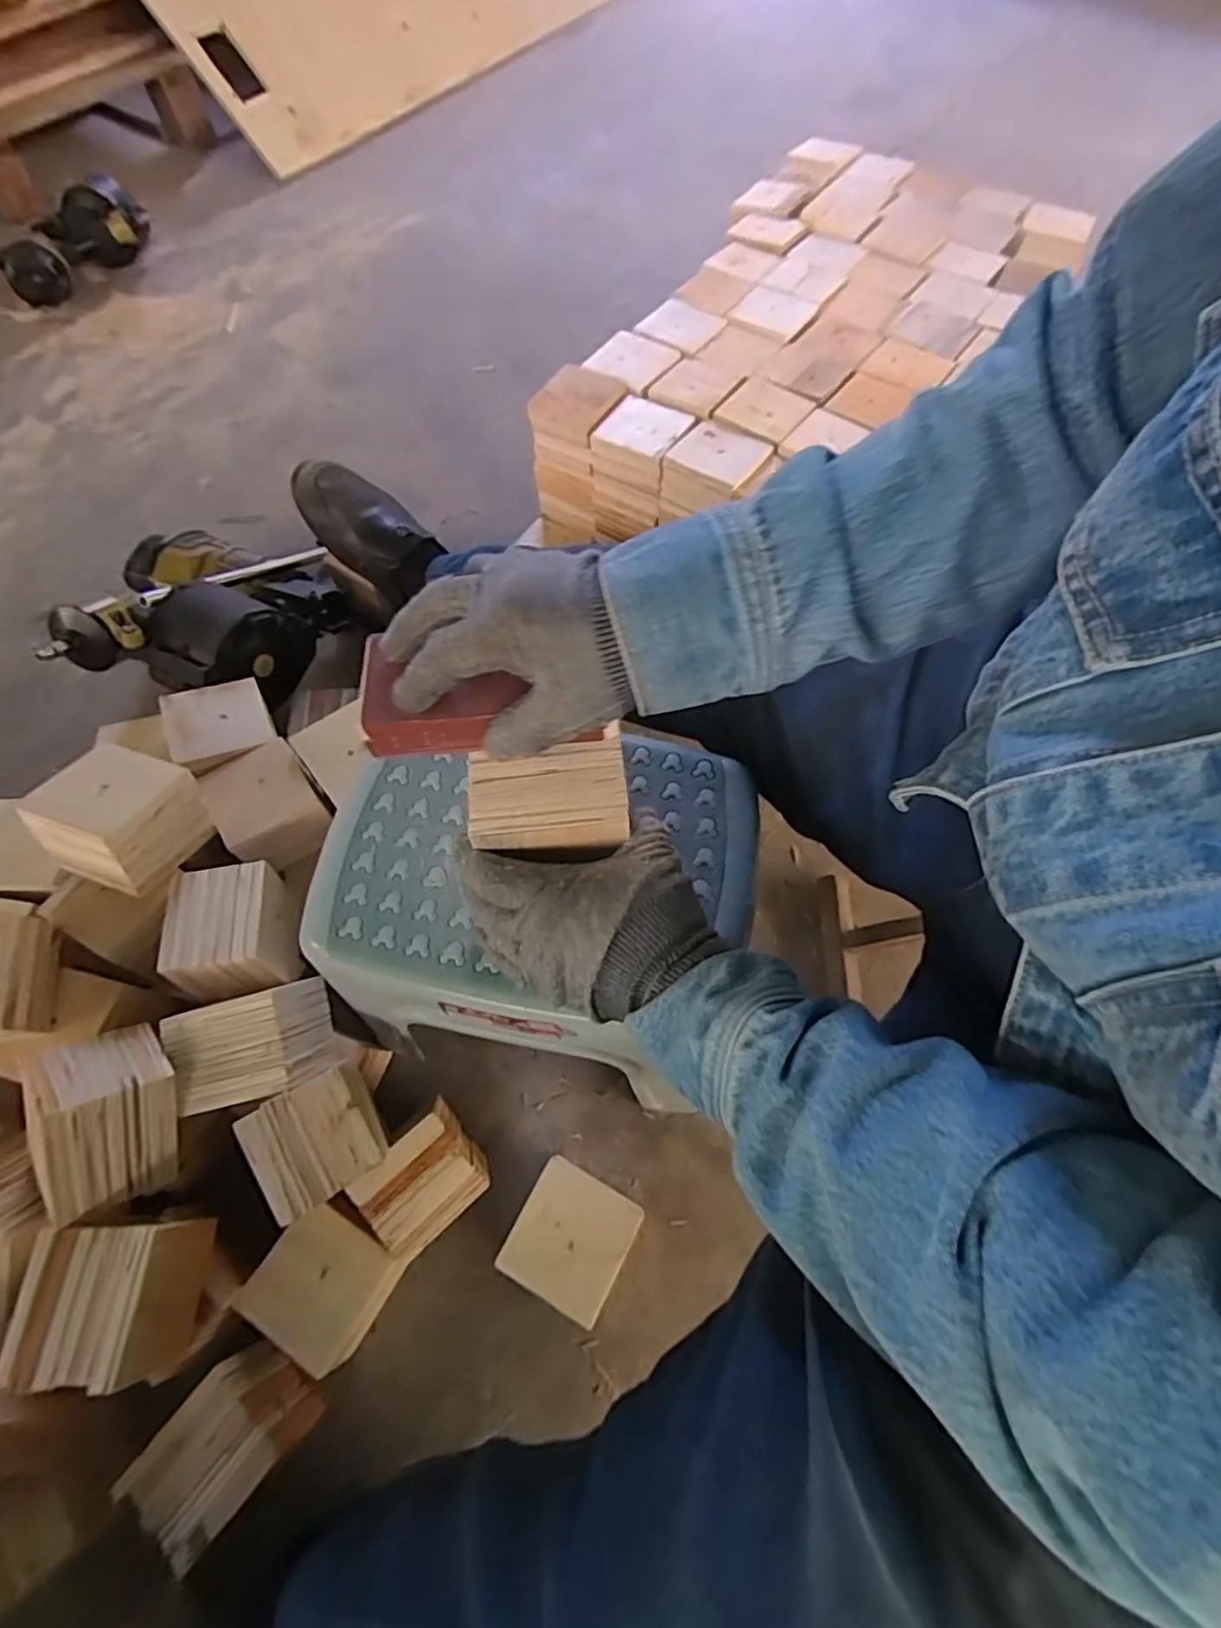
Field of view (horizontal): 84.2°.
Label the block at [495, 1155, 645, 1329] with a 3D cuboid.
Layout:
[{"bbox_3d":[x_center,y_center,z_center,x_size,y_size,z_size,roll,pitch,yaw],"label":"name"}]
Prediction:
[{"bbox_3d":[-0.033,0.377,0.609,0.096,0.084,0.097,28,67,13],"label":"block"}]

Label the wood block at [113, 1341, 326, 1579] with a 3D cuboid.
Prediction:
[{"bbox_3d":[-0.310,0.514,0.560,0.085,0.101,0.105,38,69,17],"label":"wood block"}]

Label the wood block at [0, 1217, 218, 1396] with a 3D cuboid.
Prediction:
[{"bbox_3d":[-0.370,0.363,0.510,0.091,0.094,0.101,1,63,1],"label":"wood block"}]

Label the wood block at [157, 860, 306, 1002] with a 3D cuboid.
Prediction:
[{"bbox_3d":[-0.345,0.104,0.618,0.090,0.068,0.107,-12,64,-6],"label":"wood block"}]

